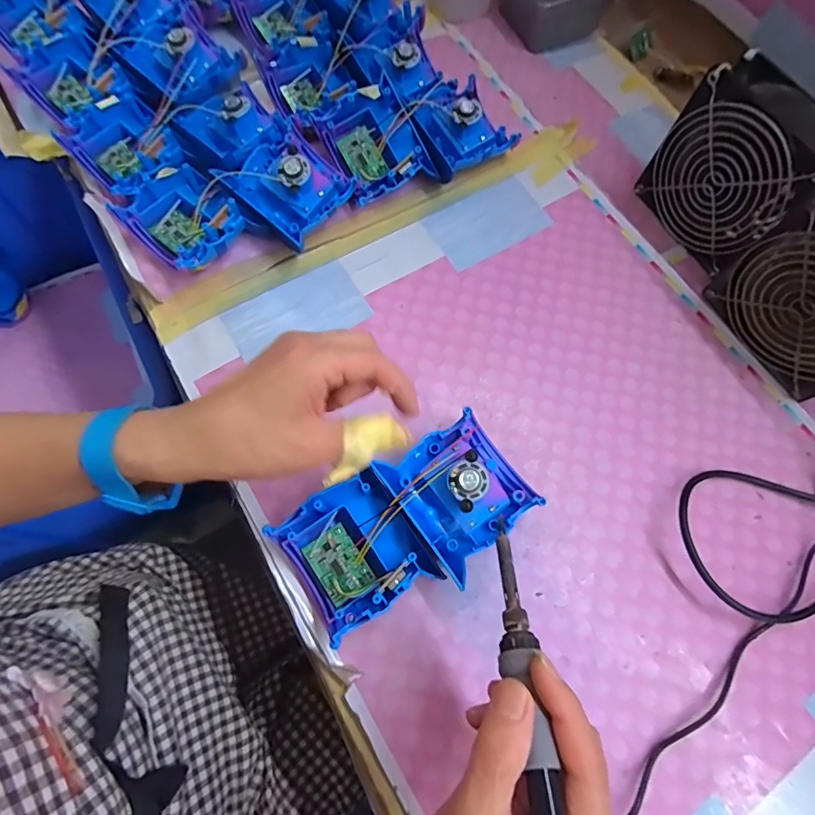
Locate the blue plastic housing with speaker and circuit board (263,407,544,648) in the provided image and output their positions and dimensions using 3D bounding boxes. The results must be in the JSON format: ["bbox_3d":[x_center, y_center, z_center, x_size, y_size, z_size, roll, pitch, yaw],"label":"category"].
[{"bbox_3d":[0.000,0.073,0.306,0.151,0.031,0.087,-32,75,-13],"label":"blue plastic housing with speaker and circuit board"}]

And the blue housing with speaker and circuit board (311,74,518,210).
[{"bbox_3d":[0.011,-0.238,0.413,0.156,0.055,0.085,-29,74,-12],"label":"blue housing with speaker and circuit board"}]

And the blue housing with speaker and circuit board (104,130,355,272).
[{"bbox_3d":[-0.133,-0.160,0.385,0.173,0.046,0.100,-24,73,-11],"label":"blue housing with speaker and circuit board"}]

